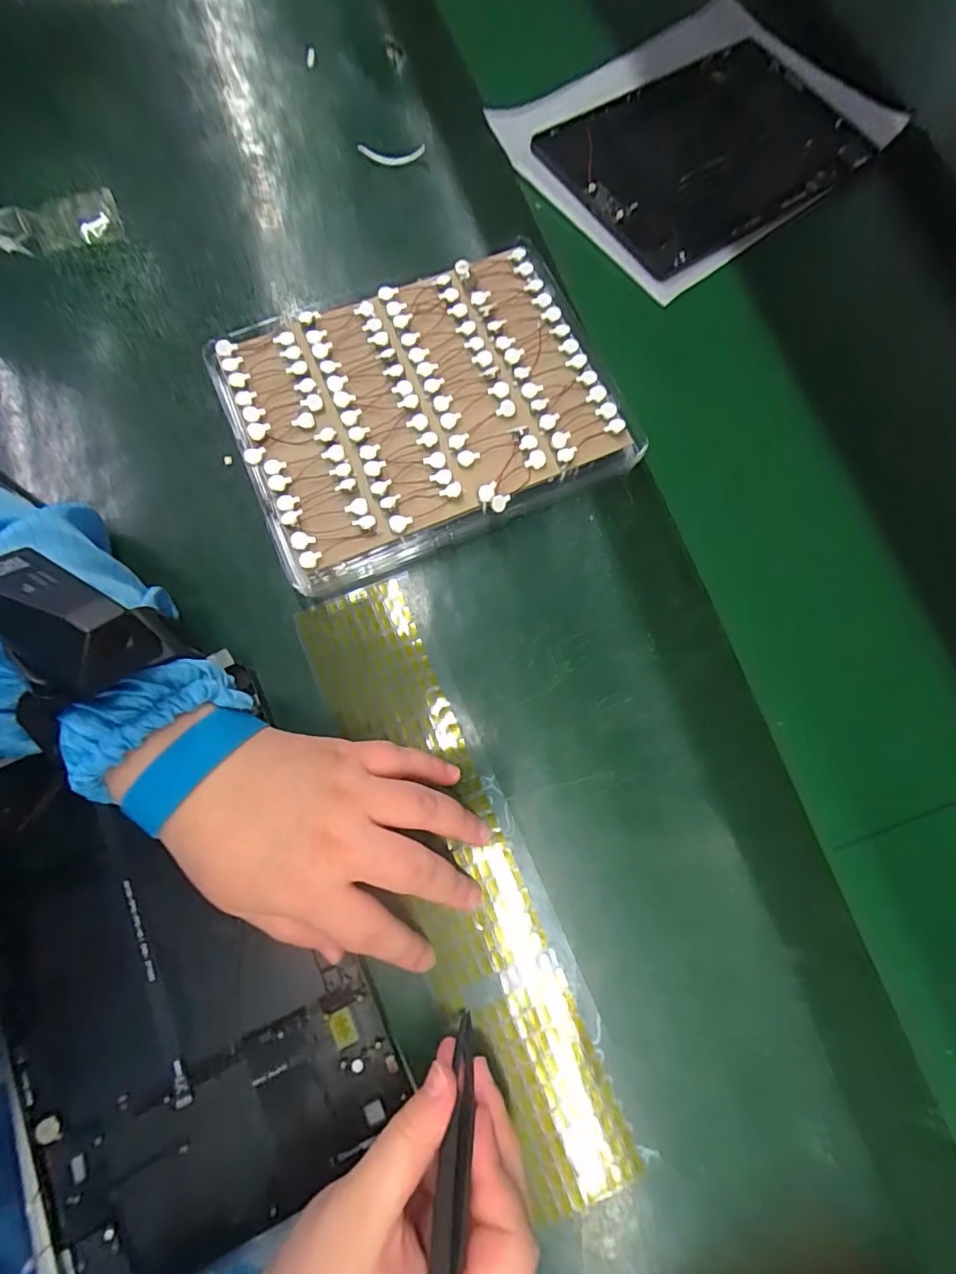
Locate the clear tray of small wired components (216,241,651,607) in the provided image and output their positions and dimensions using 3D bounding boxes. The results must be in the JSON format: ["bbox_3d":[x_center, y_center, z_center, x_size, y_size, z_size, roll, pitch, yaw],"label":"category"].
[{"bbox_3d":[-0.034,-0.134,0.309,0.207,0.039,0.160,-23,77,-8],"label":"clear tray of small wired components"}]

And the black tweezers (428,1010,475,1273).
[{"bbox_3d":[-0.008,0.204,0.196,0.009,0.116,0.011,9,110,1],"label":"black tweezers"}]

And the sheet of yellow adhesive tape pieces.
[{"bbox_3d":[-0.014,0.114,0.262,0.064,0.006,0.302,-22,78,-4],"label":"sheet of yellow adhesive tape pieces"}]

